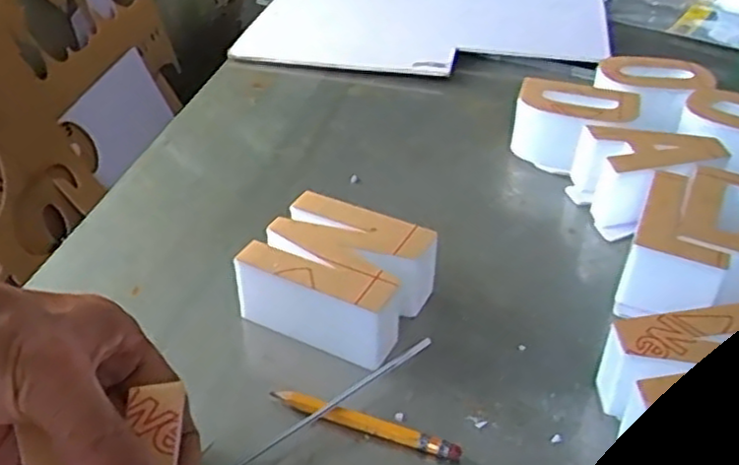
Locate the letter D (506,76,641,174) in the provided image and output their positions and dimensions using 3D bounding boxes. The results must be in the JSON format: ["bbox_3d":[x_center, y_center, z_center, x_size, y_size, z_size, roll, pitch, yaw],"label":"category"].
[{"bbox_3d":[0.145,-0.074,0.519,0.084,0.048,0.070,11,38,12],"label":"letter D"}]

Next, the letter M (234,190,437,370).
[{"bbox_3d":[-0.017,0.025,0.385,0.086,0.045,0.074,19,40,21],"label":"letter M"}]

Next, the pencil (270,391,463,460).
[{"bbox_3d":[-0.002,0.088,0.332,0.090,0.007,0.007,14,39,15],"label":"pencil"}]

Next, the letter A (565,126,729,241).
[{"bbox_3d":[0.184,-0.039,0.478,0.085,0.050,0.065,-7,38,-12],"label":"letter A"}]

